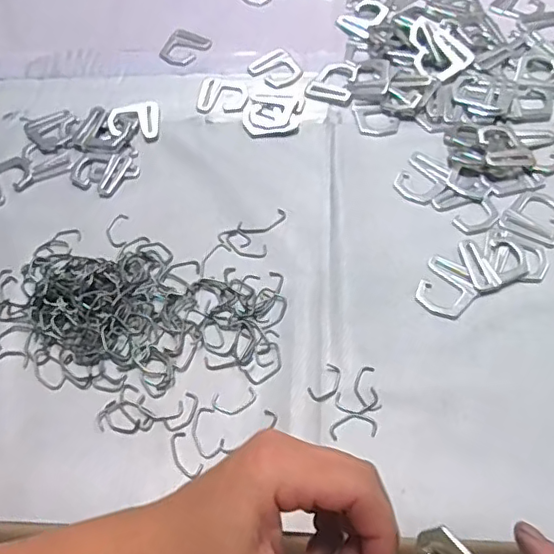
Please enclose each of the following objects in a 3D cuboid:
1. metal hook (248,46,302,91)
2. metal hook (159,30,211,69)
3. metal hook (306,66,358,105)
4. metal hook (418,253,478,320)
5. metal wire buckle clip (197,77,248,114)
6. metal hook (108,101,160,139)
[{"bbox_3d":[0.000,-0.221,0.611,0.045,0.006,0.052,-33,64,-15],"label":"metal hook"},{"bbox_3d":[-0.104,-0.256,0.638,0.047,0.004,0.057,18,63,13],"label":"metal hook"},{"bbox_3d":[0.058,-0.203,0.590,0.045,0.005,0.052,15,62,12],"label":"metal hook"},{"bbox_3d":[0.139,0.009,0.463,0.044,0.004,0.051,27,65,17],"label":"metal hook"},{"bbox_3d":[-0.055,-0.190,0.595,0.052,0.004,0.050,9,61,8],"label":"metal wire buckle clip"},{"bbox_3d":[-0.146,-0.162,0.581,0.050,0.006,0.048,-5,60,0],"label":"metal hook"}]

